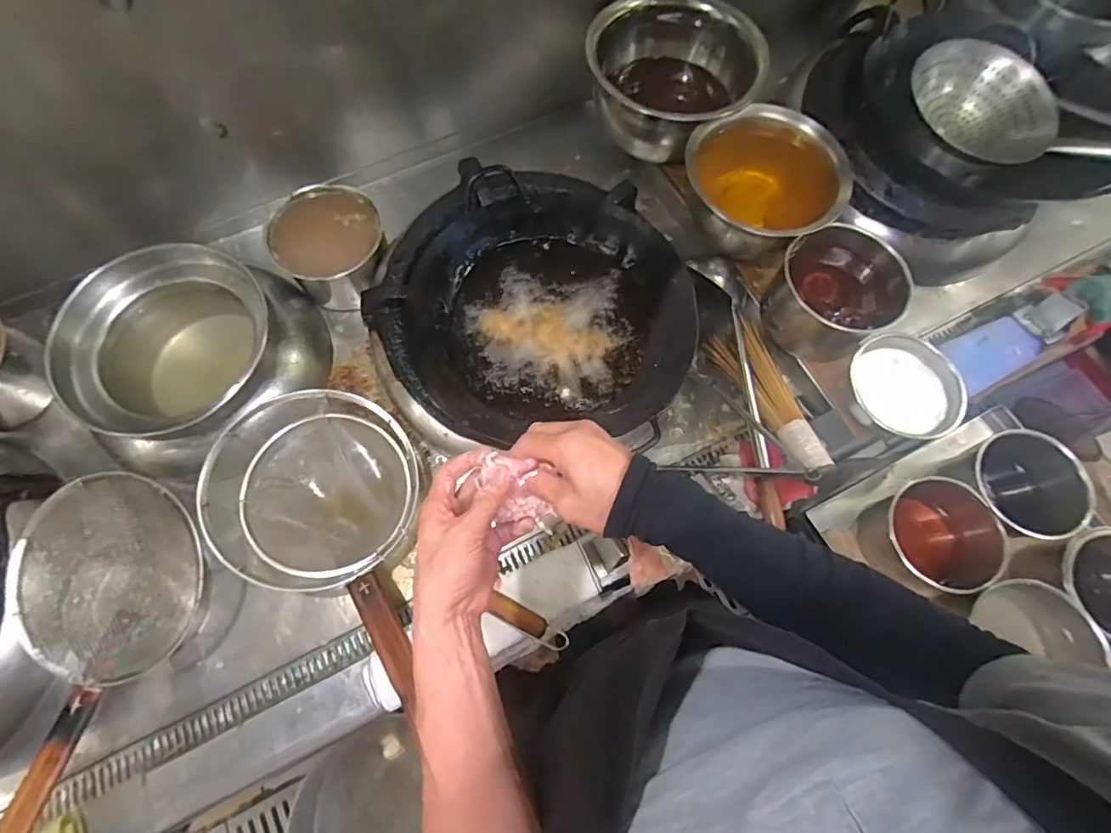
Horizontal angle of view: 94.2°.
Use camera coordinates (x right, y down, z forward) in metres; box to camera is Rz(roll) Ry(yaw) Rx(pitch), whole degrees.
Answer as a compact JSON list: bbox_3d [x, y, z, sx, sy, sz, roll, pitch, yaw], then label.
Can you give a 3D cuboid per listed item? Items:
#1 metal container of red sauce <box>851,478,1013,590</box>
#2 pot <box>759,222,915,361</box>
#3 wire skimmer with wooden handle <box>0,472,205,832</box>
[{"bbox_3d":[0.551,0.177,0.766,0.160,0.104,0.158,-5,71,-2],"label":"metal container of red sauce"},{"bbox_3d":[0.457,-0.197,0.858,0.178,0.142,0.185,0,70,-1],"label":"pot"},{"bbox_3d":[-0.653,0.366,0.676,0.258,0.118,0.571,10,71,3],"label":"wire skimmer with wooden handle"}]

